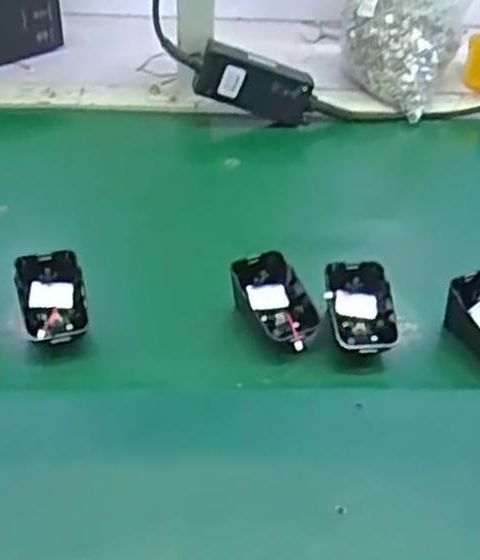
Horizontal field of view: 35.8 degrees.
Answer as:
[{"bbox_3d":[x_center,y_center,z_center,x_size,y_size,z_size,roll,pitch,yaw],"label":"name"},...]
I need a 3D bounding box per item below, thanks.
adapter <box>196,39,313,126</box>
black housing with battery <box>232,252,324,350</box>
[{"bbox_3d":[0.017,-0.193,0.736,0.115,0.052,0.024,16,35,-19],"label":"adapter"},{"bbox_3d":[0.026,0.015,0.517,0.047,0.037,0.066,-20,44,-27],"label":"black housing with battery"}]

